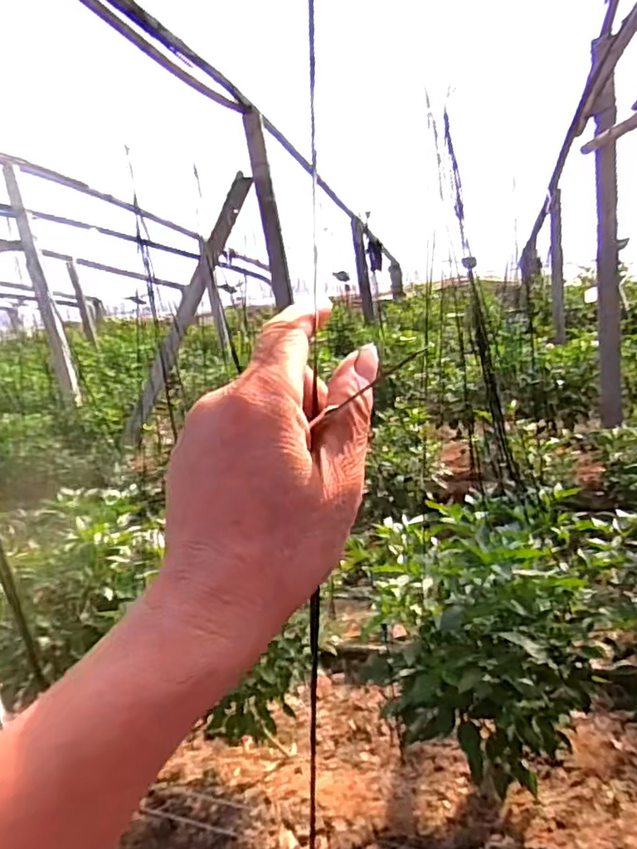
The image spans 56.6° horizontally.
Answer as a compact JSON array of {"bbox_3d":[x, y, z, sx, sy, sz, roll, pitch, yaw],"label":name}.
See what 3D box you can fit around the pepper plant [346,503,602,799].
[{"bbox_3d":[0.418,0.615,1.563,0.529,0.778,0.499,-8,17,-1],"label":"pepper plant"}]

